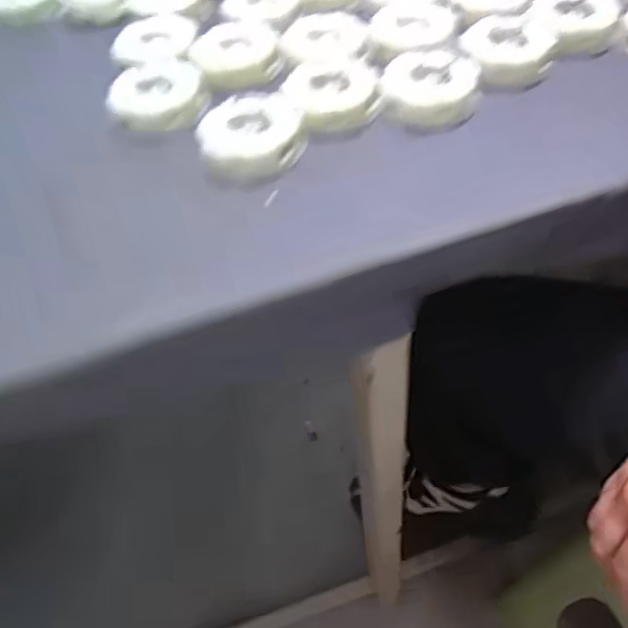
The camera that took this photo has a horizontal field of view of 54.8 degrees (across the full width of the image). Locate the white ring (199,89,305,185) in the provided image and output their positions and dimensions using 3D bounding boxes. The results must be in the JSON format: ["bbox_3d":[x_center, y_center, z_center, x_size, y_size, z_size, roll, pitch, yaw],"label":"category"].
[{"bbox_3d":[-0.039,-0.111,0.376,0.063,0.019,0.063,2,54,-3],"label":"white ring"}]

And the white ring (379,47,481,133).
[{"bbox_3d":[0.075,-0.151,0.399,0.059,0.028,0.061,2,54,-3],"label":"white ring"}]

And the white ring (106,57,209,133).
[{"bbox_3d":[-0.104,-0.147,0.404,0.061,0.017,0.059,2,54,-3],"label":"white ring"}]

